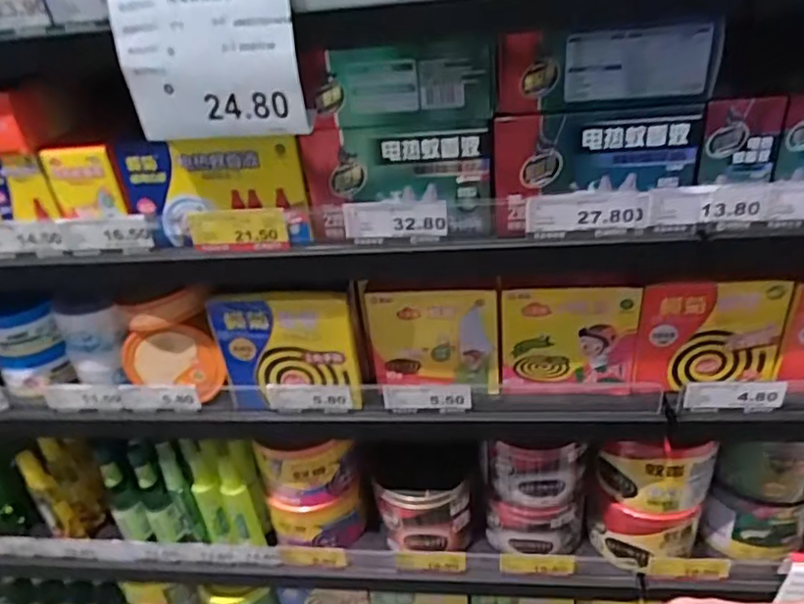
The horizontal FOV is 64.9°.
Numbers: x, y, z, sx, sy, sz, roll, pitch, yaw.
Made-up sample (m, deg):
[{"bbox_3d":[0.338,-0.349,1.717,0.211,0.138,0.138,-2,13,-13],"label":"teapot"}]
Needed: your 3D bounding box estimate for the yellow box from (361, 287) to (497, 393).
[{"bbox_3d":[0.032,0.038,0.660,0.133,0.117,0.022,0,32,10],"label":"yellow box"}]

